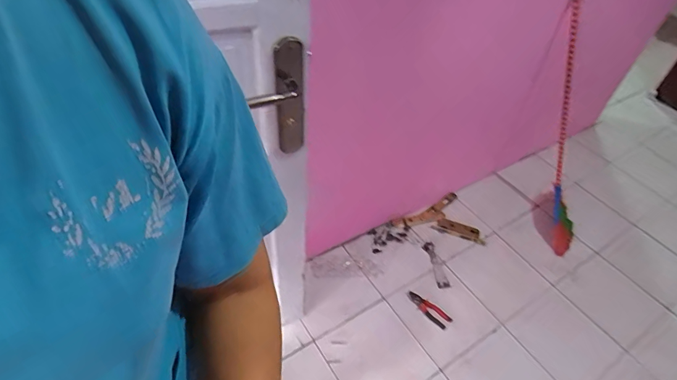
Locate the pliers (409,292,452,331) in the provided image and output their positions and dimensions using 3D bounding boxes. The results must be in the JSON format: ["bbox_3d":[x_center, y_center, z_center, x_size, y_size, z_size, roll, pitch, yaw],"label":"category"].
[{"bbox_3d":[0.330,0.435,1.495,0.170,0.018,0.054,37,54,26],"label":"pliers"}]

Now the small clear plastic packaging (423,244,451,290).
[{"bbox_3d":[0.387,0.298,1.628,0.047,0.024,0.198,-8,48,-12],"label":"small clear plastic packaging"}]

